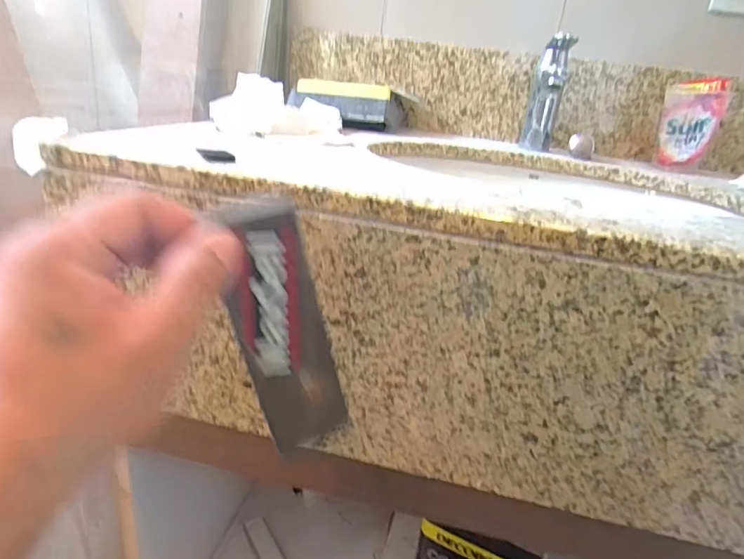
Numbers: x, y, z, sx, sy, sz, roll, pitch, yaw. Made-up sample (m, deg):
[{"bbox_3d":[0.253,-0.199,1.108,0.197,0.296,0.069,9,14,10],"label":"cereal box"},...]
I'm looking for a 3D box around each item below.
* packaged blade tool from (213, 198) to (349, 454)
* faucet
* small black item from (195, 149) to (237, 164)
[{"bbox_3d":[-0.043,0.026,0.237,0.040,0.129,0.004,-20,24,-17],"label":"packaged blade tool"},{"bbox_3d":[0.266,-0.275,0.753,0.045,0.175,0.142,13,23,13],"label":"faucet"},{"bbox_3d":[-0.135,-0.107,0.428,0.029,0.006,0.028,-3,24,-23],"label":"small black item"}]

